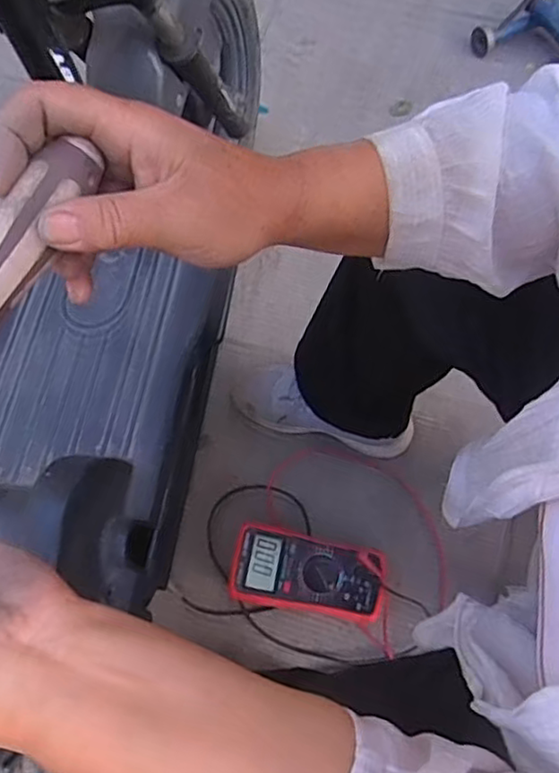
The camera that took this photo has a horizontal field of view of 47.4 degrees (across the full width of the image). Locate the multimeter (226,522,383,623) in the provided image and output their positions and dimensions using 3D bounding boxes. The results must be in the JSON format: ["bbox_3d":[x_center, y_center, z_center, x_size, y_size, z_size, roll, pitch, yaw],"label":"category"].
[{"bbox_3d":[0.036,0.246,0.834,0.190,0.059,0.094,11,67,6],"label":"multimeter"}]

